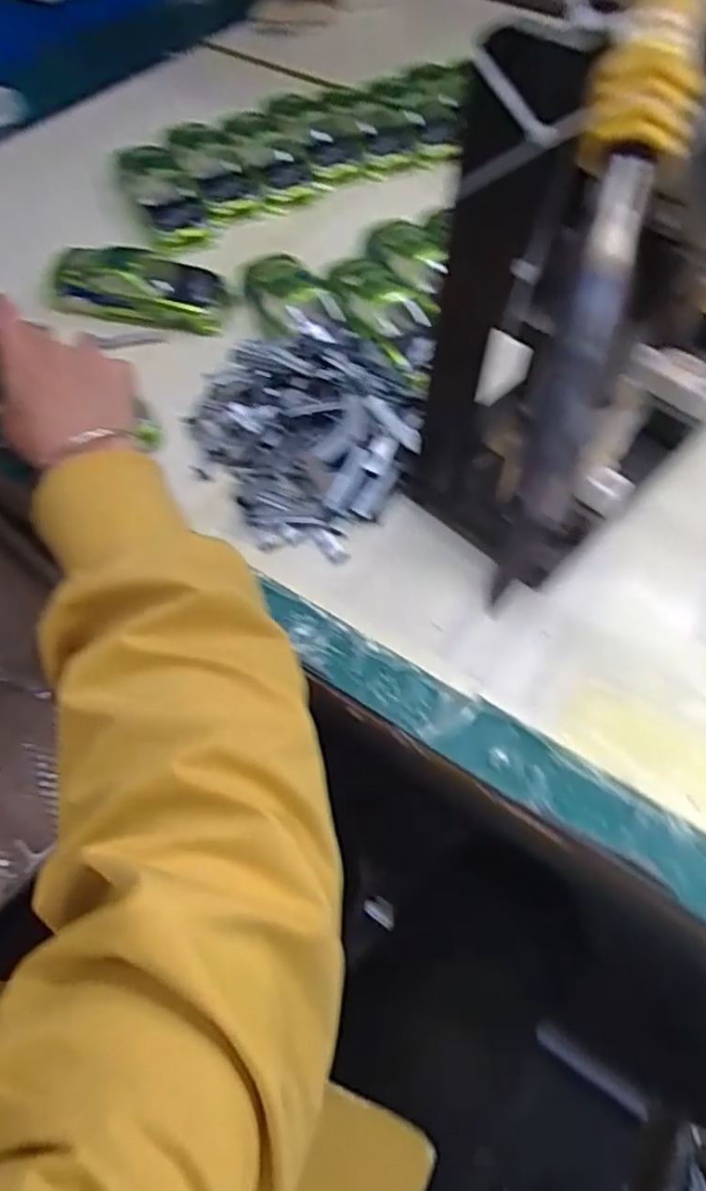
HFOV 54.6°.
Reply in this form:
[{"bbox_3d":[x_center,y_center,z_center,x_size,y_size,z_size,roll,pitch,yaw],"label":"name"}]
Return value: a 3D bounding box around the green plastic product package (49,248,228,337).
[{"bbox_3d":[-0.157,-0.231,0.503,0.127,0.035,0.058,8,57,3],"label":"green plastic product package"}]

